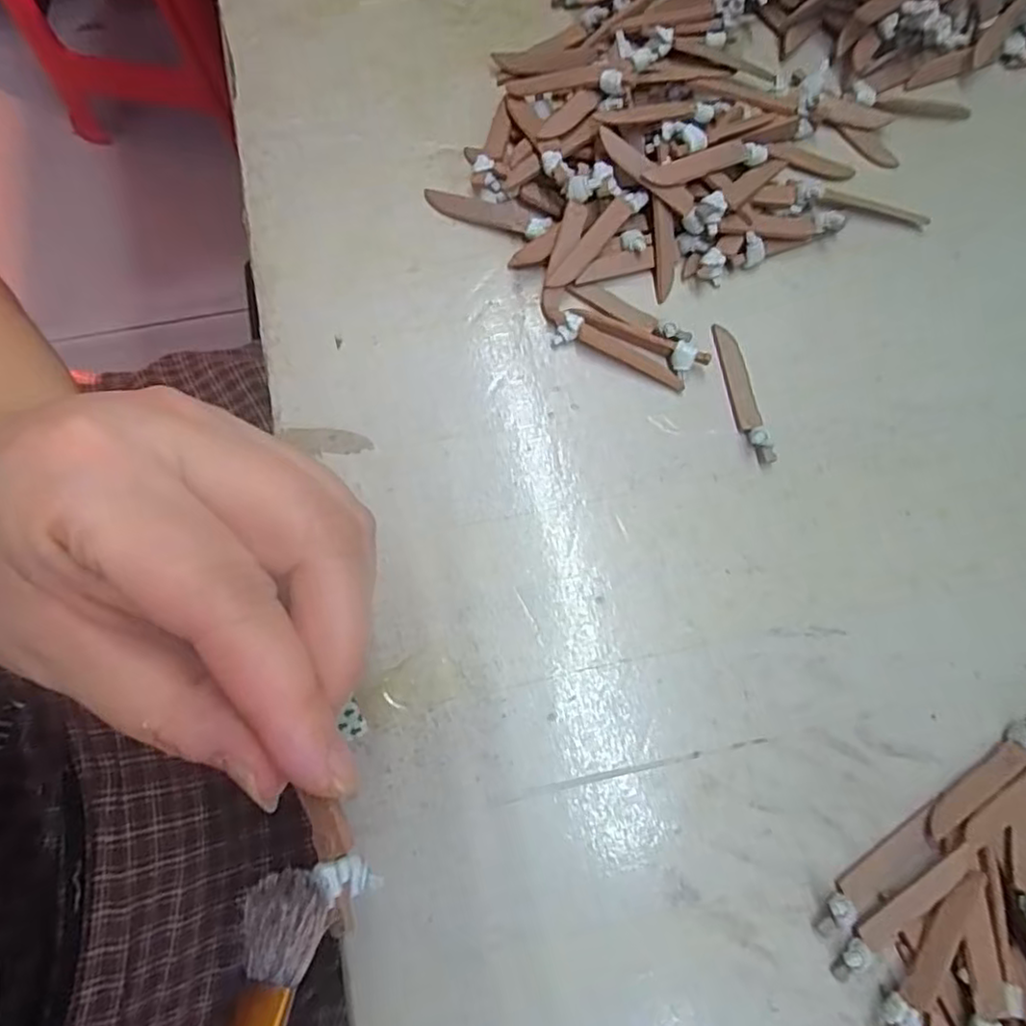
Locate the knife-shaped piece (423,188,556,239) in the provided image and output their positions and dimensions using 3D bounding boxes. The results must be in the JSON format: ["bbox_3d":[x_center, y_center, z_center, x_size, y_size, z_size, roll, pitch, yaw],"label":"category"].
[{"bbox_3d":[-0.011,-0.124,0.268,0.054,0.008,0.011,21,77,3],"label":"knife-shaped piece"}]

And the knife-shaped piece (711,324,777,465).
[{"bbox_3d":[0.089,-0.047,0.253,0.010,0.012,0.058,-11,78,-4],"label":"knife-shaped piece"}]

